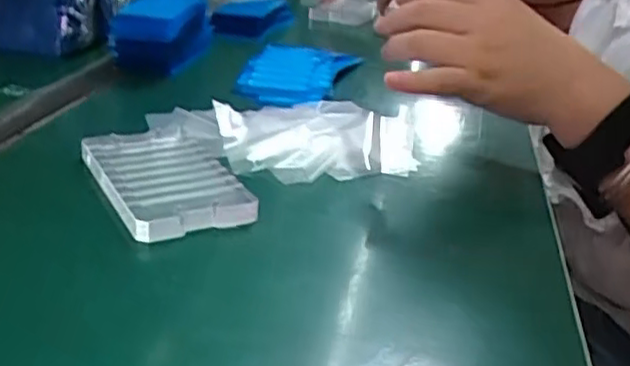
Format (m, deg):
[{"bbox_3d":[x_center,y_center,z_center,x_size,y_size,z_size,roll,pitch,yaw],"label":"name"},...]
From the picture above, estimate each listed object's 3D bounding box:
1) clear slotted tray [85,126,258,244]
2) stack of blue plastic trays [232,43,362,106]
[{"bbox_3d":[-0.090,-0.001,0.410,0.072,0.016,0.123,-9,28,-27],"label":"clear slotted tray"},{"bbox_3d":[-0.015,-0.103,0.624,0.080,0.021,0.141,10,25,13],"label":"stack of blue plastic trays"}]

